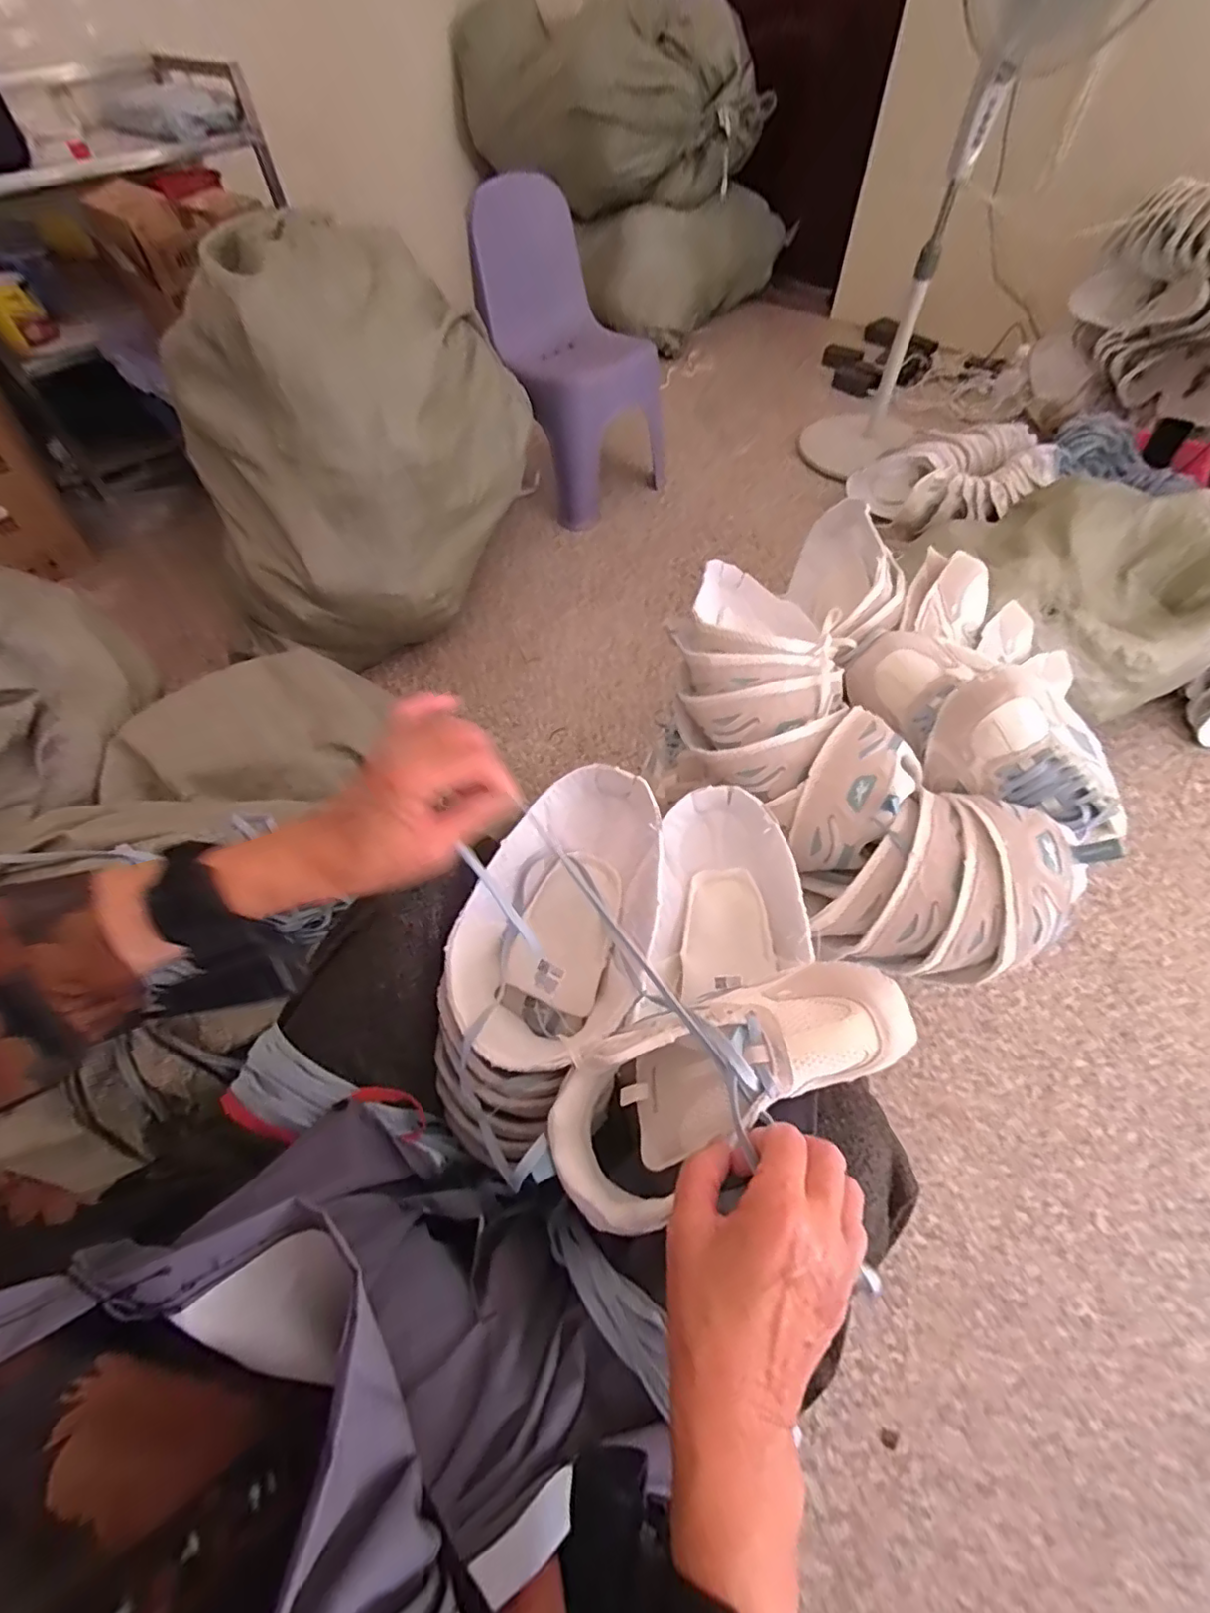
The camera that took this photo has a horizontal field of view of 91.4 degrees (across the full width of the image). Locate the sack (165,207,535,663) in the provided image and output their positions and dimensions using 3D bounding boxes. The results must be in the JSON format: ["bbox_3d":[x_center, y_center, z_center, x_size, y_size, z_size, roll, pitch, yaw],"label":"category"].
[{"bbox_3d":[-0.460,-0.640,1.093,0.565,0.564,0.398,3,57,3],"label":"sack"}]

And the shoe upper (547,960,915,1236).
[{"bbox_3d":[0.073,0.172,0.364,0.233,0.056,0.097,-31,61,8],"label":"shoe upper"}]

